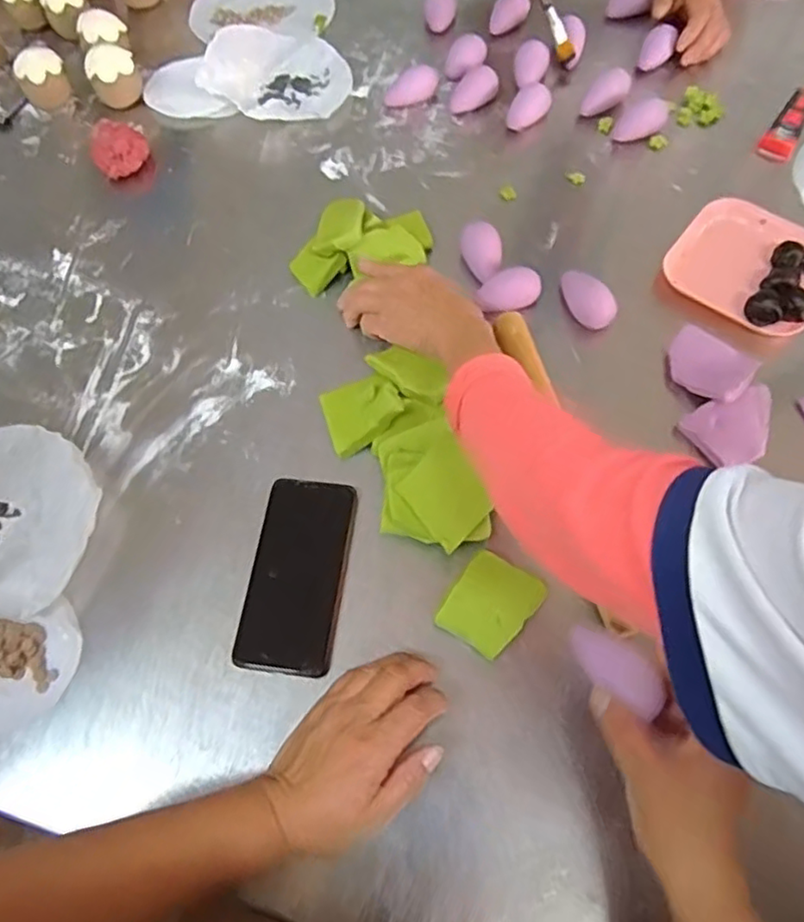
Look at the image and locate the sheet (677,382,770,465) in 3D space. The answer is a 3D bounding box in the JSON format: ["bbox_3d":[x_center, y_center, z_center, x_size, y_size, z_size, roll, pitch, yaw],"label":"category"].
[{"bbox_3d":[0.300,-0.030,0.563,0.085,0.023,0.060,-22,64,-10],"label":"sheet"}]

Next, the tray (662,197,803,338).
[{"bbox_3d":[0.353,-0.201,0.636,0.146,0.026,0.144,37,69,18],"label":"tray"}]

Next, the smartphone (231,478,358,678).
[{"bbox_3d":[-0.083,0.088,0.514,0.075,0.012,0.157,7,63,5],"label":"smartphone"}]

